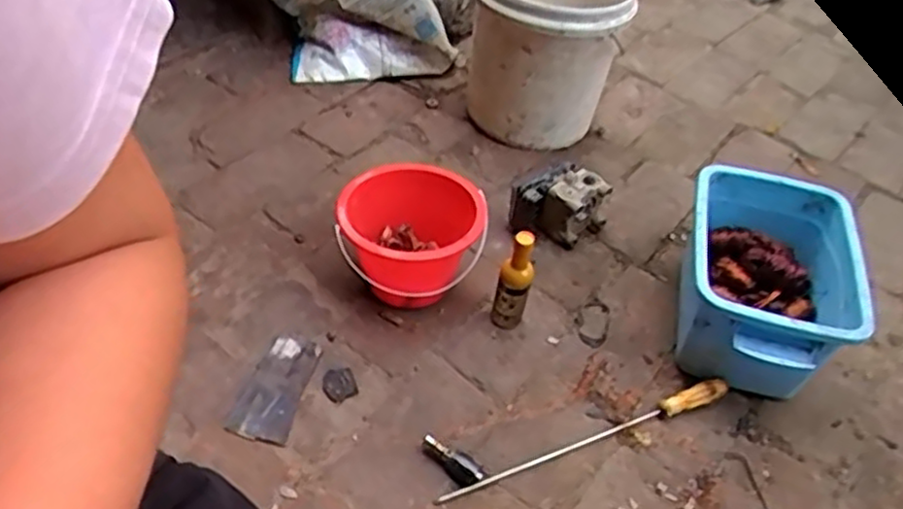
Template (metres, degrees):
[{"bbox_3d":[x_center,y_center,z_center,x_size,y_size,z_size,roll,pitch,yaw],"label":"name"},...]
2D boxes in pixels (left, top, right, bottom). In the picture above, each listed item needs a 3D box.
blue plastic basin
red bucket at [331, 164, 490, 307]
[{"bbox_3d":[0.390,0.028,0.902,0.183,0.194,0.280,14,46,8],"label":"blue plastic basin"},{"bbox_3d":[-0.061,-0.015,1.008,0.184,0.150,0.190,2,44,-2],"label":"red bucket"}]

